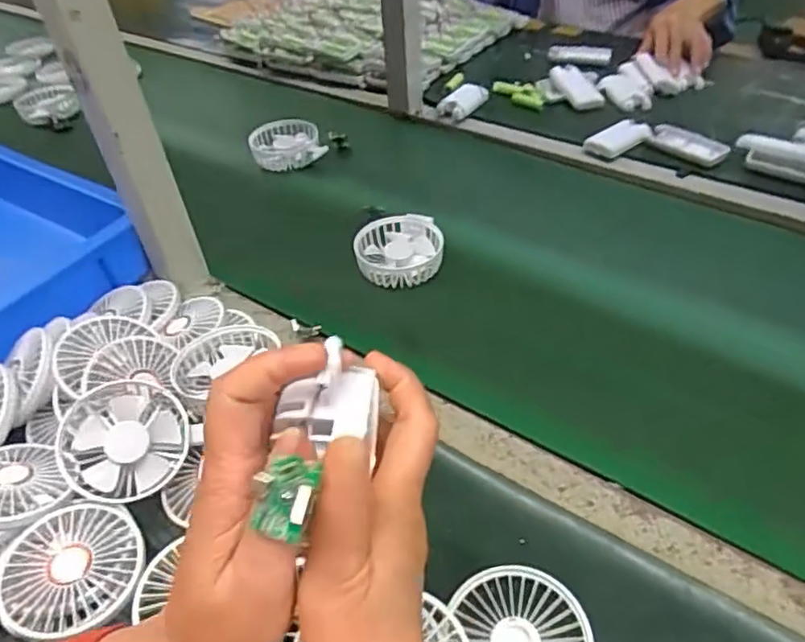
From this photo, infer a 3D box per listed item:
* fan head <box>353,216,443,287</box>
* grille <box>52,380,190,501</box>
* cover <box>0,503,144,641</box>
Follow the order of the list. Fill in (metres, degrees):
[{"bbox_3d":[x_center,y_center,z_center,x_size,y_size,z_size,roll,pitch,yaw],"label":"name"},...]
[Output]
[{"bbox_3d":[-0.002,-0.070,0.659,0.086,0.049,0.079,-1,43,4],"label":"fan head"},{"bbox_3d":[-0.208,0.091,0.474,0.087,0.031,0.084,2,70,-15],"label":"grille"},{"bbox_3d":[-0.218,0.161,0.415,0.086,0.015,0.082,-11,43,-7],"label":"cover"}]

